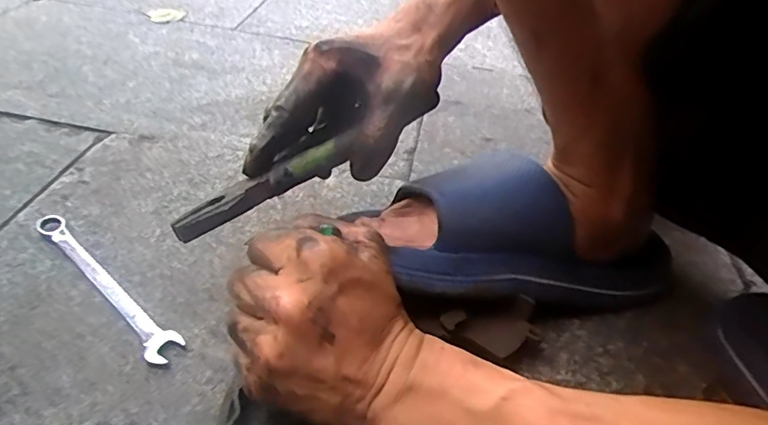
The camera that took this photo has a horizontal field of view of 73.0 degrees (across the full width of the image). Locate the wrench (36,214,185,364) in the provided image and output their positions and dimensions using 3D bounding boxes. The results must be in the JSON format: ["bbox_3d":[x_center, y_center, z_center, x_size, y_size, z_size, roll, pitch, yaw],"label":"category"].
[{"bbox_3d":[-0.202,0.048,0.373,0.172,0.014,0.023,33,46,28],"label":"wrench"}]

